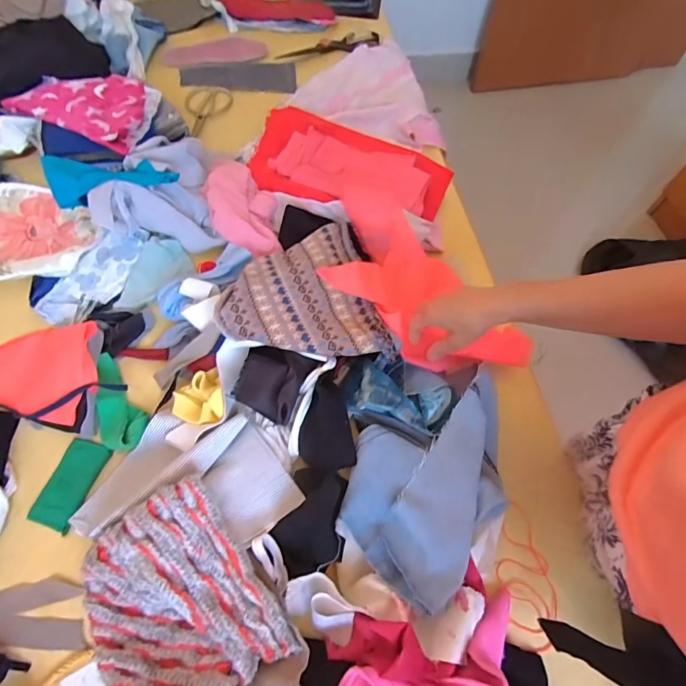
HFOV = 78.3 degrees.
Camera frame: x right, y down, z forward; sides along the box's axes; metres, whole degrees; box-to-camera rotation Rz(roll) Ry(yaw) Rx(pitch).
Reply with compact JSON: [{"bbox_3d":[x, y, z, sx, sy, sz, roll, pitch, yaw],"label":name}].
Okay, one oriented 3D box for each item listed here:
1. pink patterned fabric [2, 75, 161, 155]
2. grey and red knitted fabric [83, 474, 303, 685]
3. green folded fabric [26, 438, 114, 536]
[{"bbox_3d":[-0.422,-0.409,0.704,0.233,0.013,0.157,24,65,10],"label":"pink patterned fabric"},{"bbox_3d":[-0.136,0.265,0.365,0.155,0.086,0.277,-31,68,-17],"label":"grey and red knitted fabric"},{"bbox_3d":[-0.334,0.172,0.518,0.054,0.004,0.101,16,63,6],"label":"green folded fabric"}]

